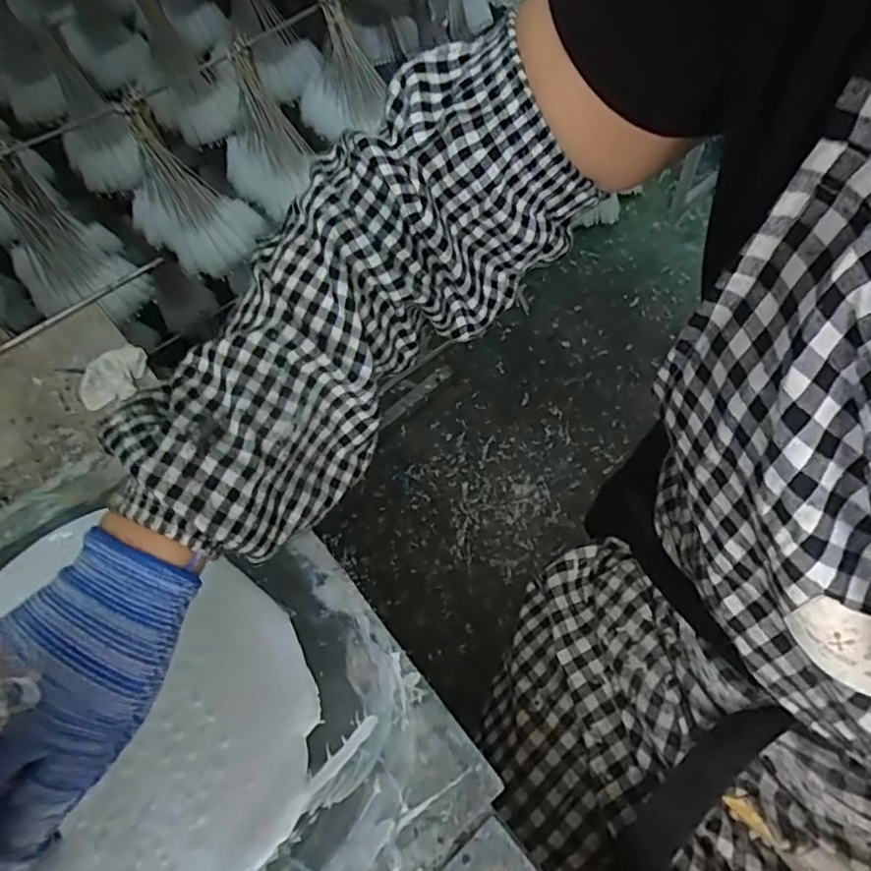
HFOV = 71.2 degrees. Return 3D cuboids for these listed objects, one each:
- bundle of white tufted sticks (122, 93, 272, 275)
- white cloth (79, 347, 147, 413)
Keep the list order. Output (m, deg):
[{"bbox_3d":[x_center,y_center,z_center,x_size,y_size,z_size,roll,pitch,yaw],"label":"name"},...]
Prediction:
[{"bbox_3d":[-0.316,-0.317,0.765,0.158,0.186,0.109,33,65,22],"label":"bundle of white tufted sticks"},{"bbox_3d":[-0.257,-0.048,0.483,0.057,0.023,0.037,-37,62,-18],"label":"white cloth"}]

